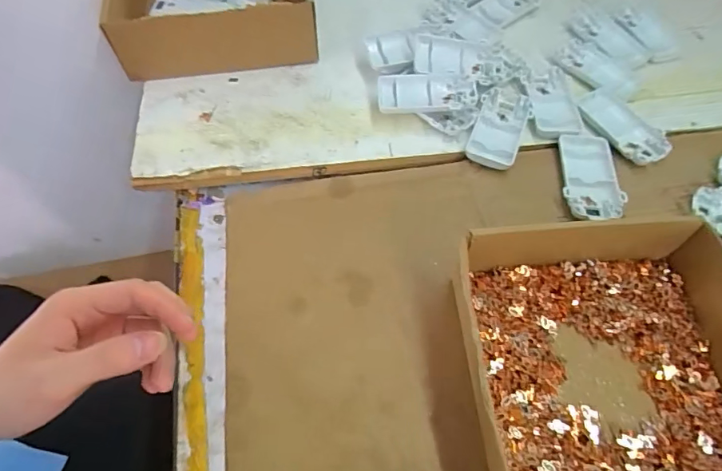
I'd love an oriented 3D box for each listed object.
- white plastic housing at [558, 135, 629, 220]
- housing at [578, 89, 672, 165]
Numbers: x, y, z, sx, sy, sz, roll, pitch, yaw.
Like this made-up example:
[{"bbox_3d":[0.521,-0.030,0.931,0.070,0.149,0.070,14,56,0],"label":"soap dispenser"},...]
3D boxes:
[{"bbox_3d":[0.208,-0.055,0.412,0.048,0.015,0.088,6,60,4],"label":"white plastic housing"},{"bbox_3d":[0.258,-0.109,0.444,0.051,0.010,0.095,-22,62,-12],"label":"housing"}]

